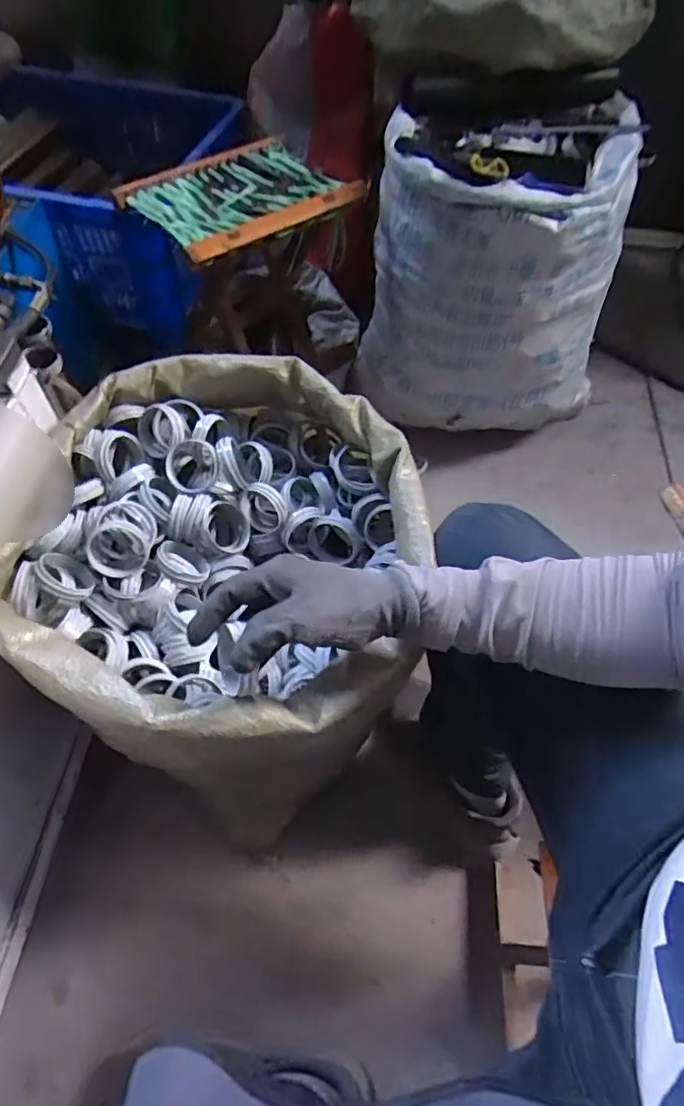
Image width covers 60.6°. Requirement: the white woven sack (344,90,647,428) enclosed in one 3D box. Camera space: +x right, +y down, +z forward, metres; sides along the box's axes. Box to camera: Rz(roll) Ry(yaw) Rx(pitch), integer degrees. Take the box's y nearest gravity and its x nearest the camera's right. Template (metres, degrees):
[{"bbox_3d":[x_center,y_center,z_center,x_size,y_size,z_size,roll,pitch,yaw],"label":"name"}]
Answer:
[{"bbox_3d":[0.267,-0.454,1.049,0.453,0.470,0.249,15,58,7],"label":"white woven sack"}]

